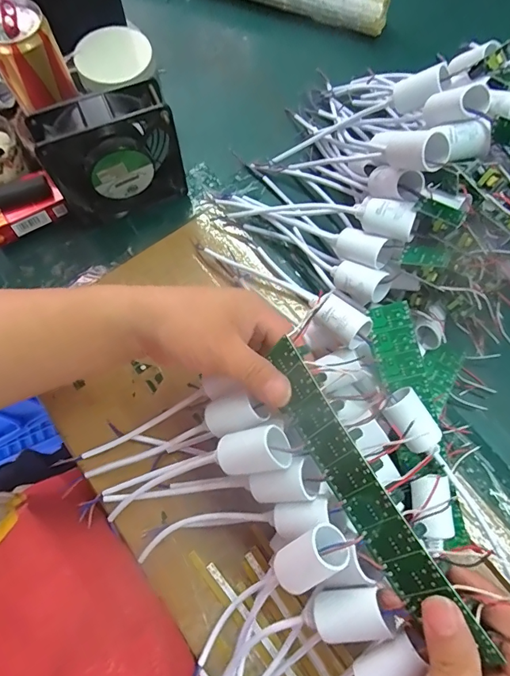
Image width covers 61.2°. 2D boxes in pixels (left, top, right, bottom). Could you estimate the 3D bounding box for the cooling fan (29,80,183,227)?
[{"bbox_3d":[-0.135,-0.173,0.424,0.124,0.123,0.047,-20,72,-6],"label":"cooling fan"}]

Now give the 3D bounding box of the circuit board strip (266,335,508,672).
[{"bbox_3d":[0.061,0.089,0.257,0.004,0.036,0.192,-14,65,-43],"label":"circuit board strip"}]

